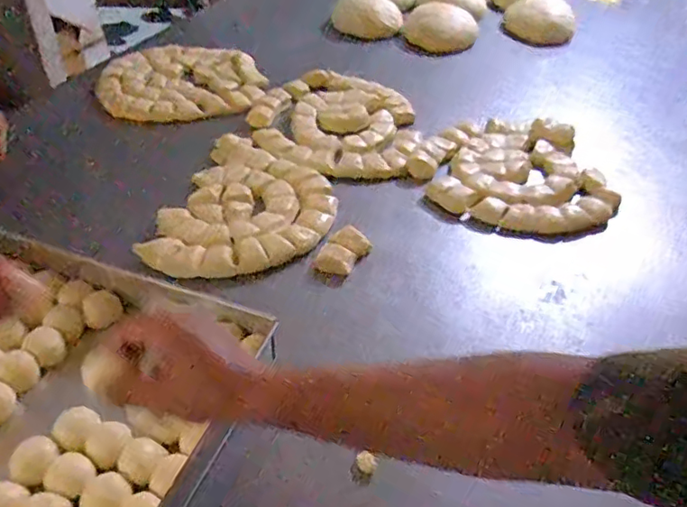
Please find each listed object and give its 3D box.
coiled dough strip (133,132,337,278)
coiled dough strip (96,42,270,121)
[{"bbox_3d":[-0.129,-0.070,0.813,0.220,0.026,0.297,13,47,9],"label":"coiled dough strip"},{"bbox_3d":[-0.298,-0.330,1.075,0.284,0.034,0.240,-1,46,-3],"label":"coiled dough strip"}]

